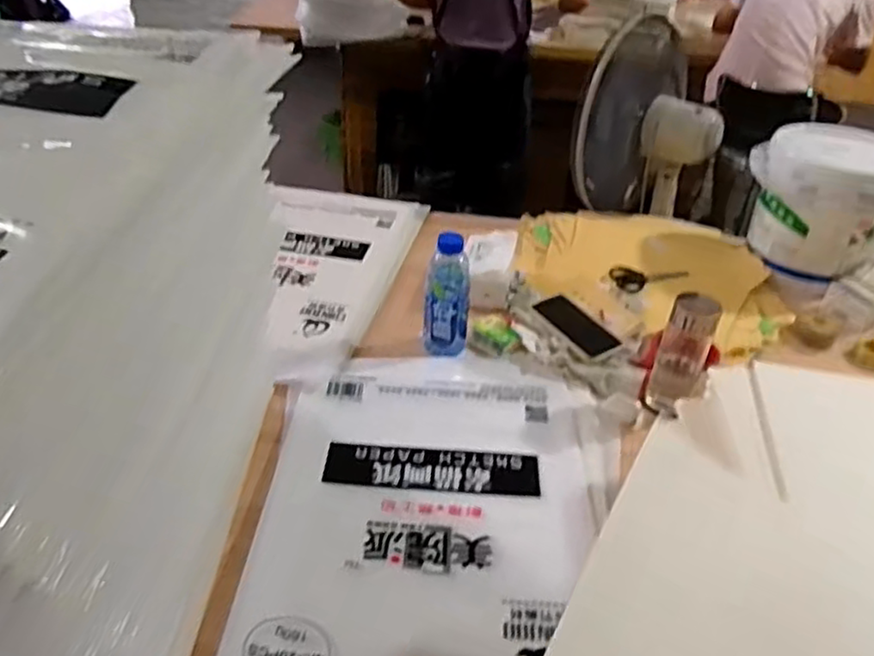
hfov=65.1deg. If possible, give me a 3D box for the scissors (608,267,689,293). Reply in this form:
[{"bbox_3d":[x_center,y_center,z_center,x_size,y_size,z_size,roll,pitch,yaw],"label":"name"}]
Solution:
[{"bbox_3d":[0.386,-0.101,1.233,0.152,0.021,0.057,-15,42,-23],"label":"scissors"}]

